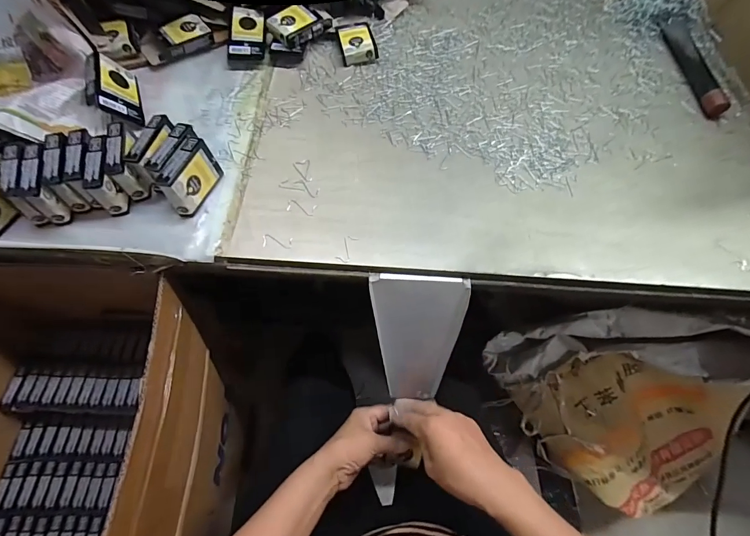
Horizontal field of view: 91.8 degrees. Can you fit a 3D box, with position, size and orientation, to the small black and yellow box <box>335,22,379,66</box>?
[{"bbox_3d":[-0.029,-0.353,0.570,0.055,0.026,0.076,-10,65,-6],"label":"small black and yellow box"}]

